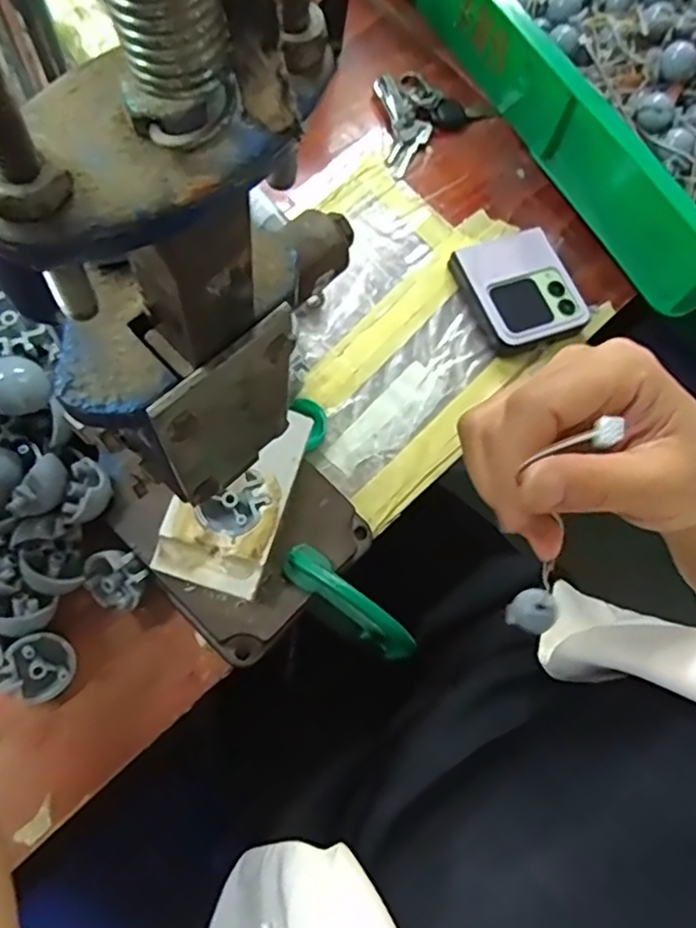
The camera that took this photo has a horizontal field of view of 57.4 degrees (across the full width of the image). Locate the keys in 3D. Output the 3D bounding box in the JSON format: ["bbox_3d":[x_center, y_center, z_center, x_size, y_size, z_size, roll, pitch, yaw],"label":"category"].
[{"bbox_3d":[0.044,-0.280,0.513,0.073,0.015,0.088,43,72,8],"label":"keys"}]

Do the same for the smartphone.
[{"bbox_3d":[0.124,-0.125,0.459,0.075,0.021,0.085,-20,75,-13],"label":"smartphone"}]

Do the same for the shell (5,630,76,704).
[{"bbox_3d":[-0.166,0.110,0.344,0.035,0.011,0.037,17,82,-28],"label":"shell"}]

